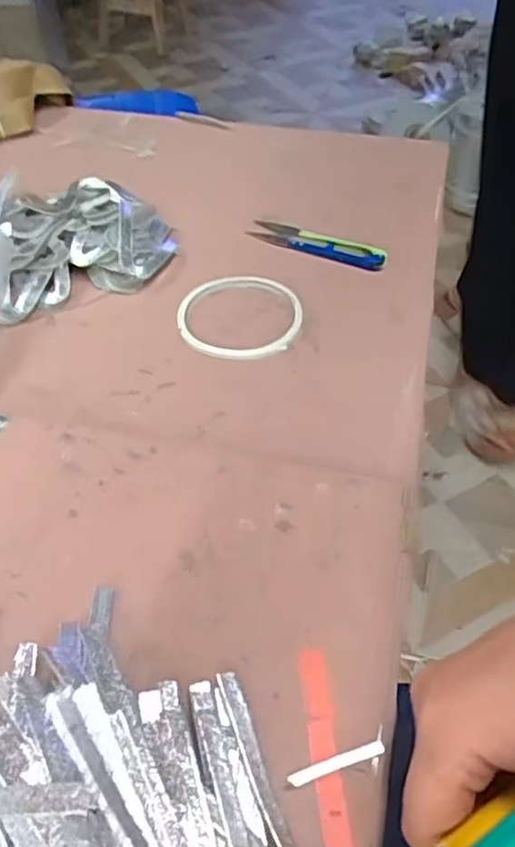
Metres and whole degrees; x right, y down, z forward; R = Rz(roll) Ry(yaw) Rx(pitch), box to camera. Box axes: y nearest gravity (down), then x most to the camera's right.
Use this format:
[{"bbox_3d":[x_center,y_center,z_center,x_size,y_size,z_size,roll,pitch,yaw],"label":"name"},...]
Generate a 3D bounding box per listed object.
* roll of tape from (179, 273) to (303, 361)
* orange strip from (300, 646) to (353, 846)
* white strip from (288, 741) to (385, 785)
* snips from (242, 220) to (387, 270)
[{"bbox_3d":[-0.013,-0.080,0.494,0.089,0.007,0.090,1,48,-1],"label":"roll of tape"},{"bbox_3d":[0.028,0.137,0.267,0.011,0.004,0.100,-5,46,-2],"label":"orange strip"},{"bbox_3d":[0.032,0.134,0.269,0.041,0.004,0.005,-13,50,-13],"label":"white strip"},{"bbox_3d":[0.049,-0.149,0.554,0.117,0.013,0.027,22,51,17],"label":"snips"}]

